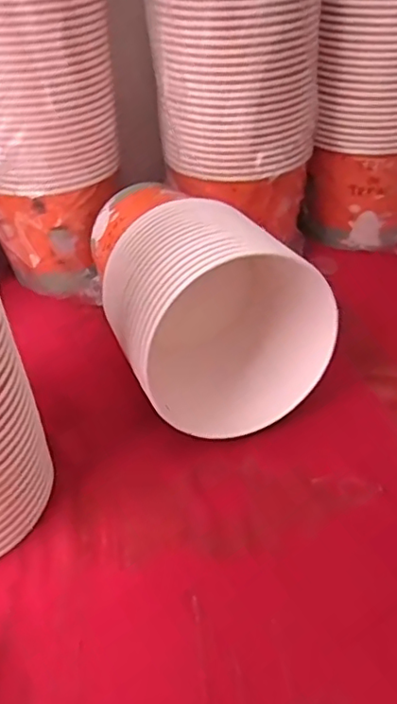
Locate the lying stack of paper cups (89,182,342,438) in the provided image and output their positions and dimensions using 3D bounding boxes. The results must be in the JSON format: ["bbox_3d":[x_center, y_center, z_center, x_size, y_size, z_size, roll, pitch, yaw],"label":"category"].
[{"bbox_3d":[-0.013,-0.066,0.569,0.149,0.166,0.266,-15,39,-15],"label":"lying stack of paper cups"}]

